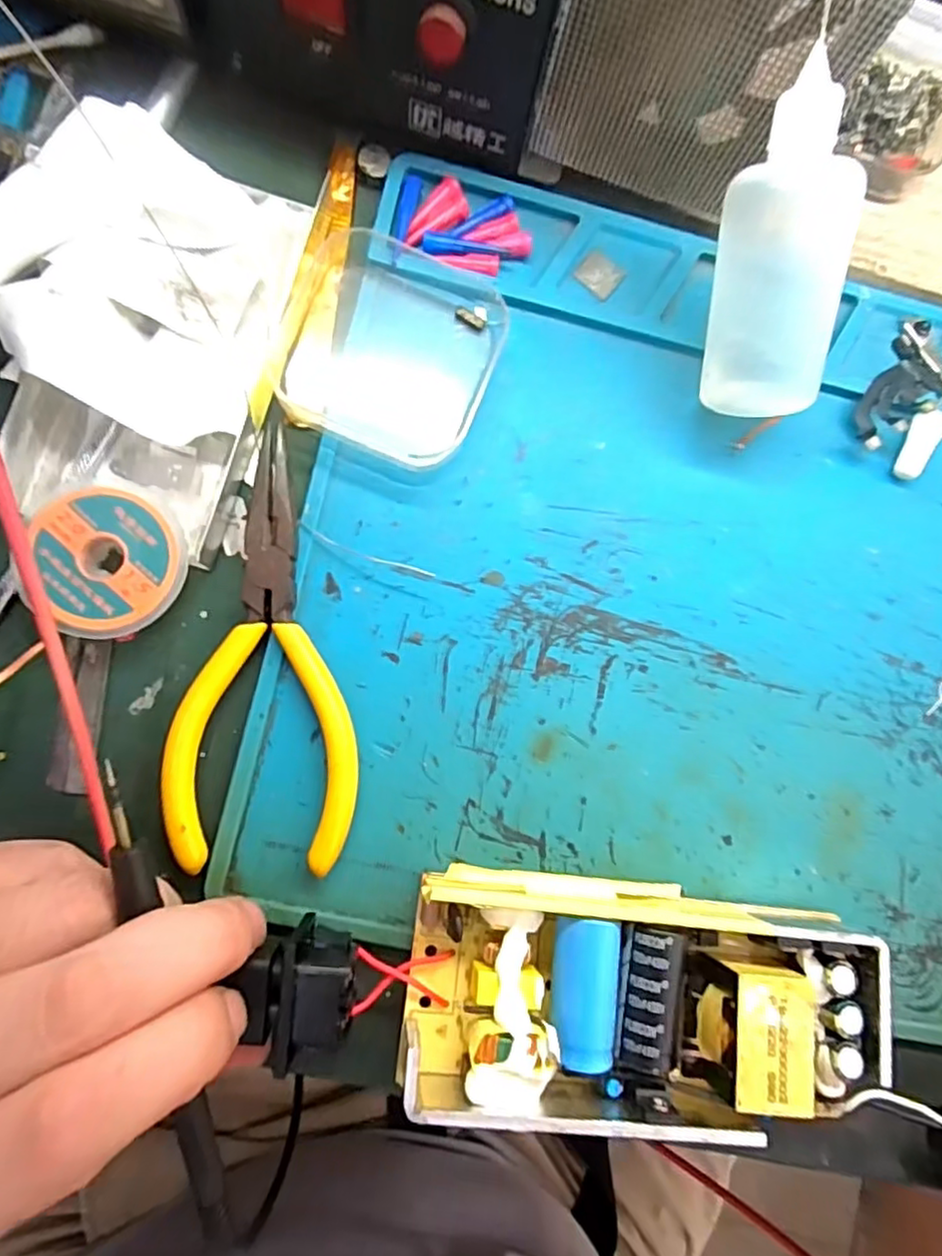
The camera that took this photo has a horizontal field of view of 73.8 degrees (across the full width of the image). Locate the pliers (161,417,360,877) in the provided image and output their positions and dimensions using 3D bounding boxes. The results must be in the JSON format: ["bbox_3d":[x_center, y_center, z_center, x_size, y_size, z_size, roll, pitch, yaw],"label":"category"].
[{"bbox_3d":[-0.059,0.006,0.188,0.053,0.010,0.127,4,84,-6],"label":"pliers"}]

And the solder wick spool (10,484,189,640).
[{"bbox_3d":[-0.105,-0.019,0.183,0.041,0.015,0.042,1,84,-6],"label":"solder wick spool"}]

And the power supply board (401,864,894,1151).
[{"bbox_3d":[0.049,0.104,0.175,0.130,0.027,0.064,5,84,-2],"label":"power supply board"}]

